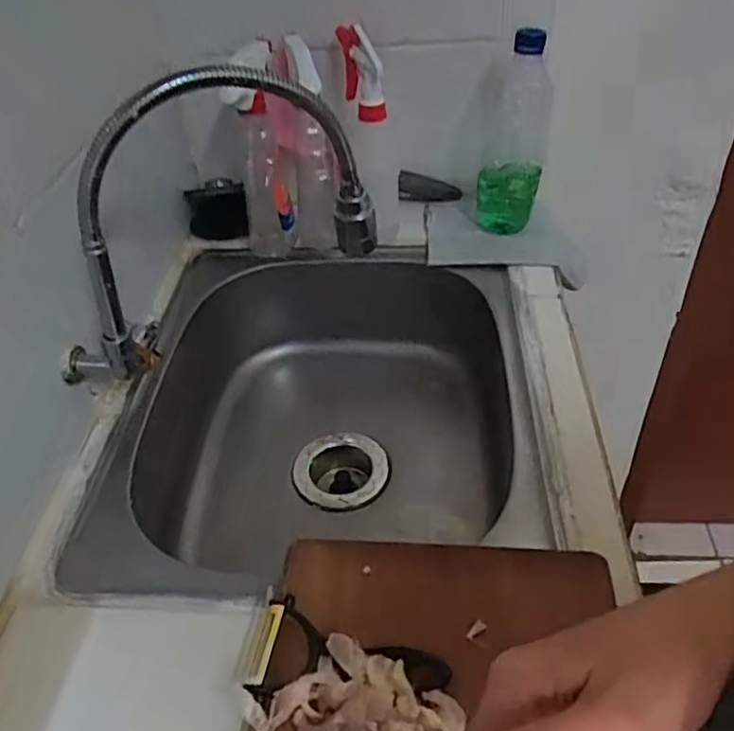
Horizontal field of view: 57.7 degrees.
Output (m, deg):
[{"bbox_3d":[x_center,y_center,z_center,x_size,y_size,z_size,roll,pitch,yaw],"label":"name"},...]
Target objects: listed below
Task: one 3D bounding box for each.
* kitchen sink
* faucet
[{"bbox_3d":[-0.034,0.079,0.716,0.399,0.206,0.458,-1,42,4],"label":"kitchen sink"},{"bbox_3d":[-0.132,-0.122,0.556,0.302,0.233,0.045,-20,44,-16],"label":"faucet"}]

